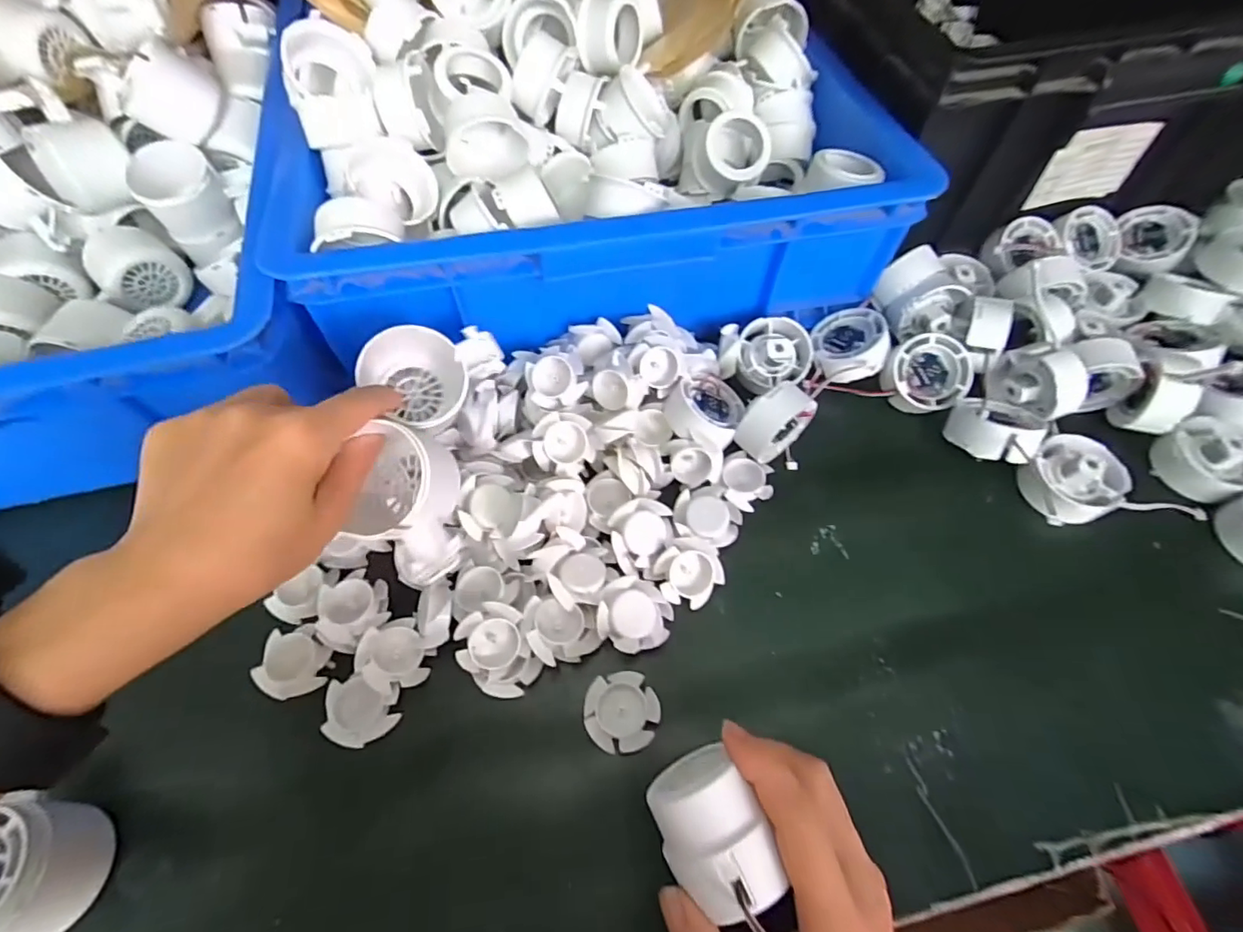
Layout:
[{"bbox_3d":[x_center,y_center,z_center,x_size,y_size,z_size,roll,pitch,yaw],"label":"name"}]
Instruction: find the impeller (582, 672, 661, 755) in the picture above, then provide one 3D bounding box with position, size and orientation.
[{"bbox_3d":[0.001,0.136,0.303,0.040,0.008,0.039,-5,61,-2],"label":"impeller"}]

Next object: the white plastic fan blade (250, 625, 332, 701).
[{"bbox_3d":[-0.190,0.113,0.318,0.037,0.011,0.038,-16,62,-8],"label":"white plastic fan blade"}]

